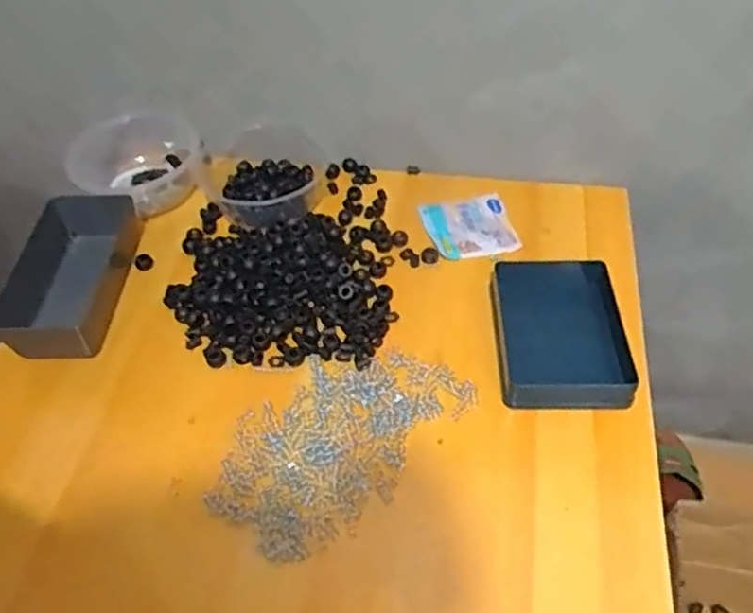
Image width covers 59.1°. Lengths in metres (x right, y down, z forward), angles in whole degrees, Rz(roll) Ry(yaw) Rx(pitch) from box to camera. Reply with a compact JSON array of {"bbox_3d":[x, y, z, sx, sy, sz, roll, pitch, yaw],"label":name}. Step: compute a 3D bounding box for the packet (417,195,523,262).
[{"bbox_3d":[0.097,-0.084,0.699,0.089,0.010,0.089,-11,47,-6],"label":"packet"}]

